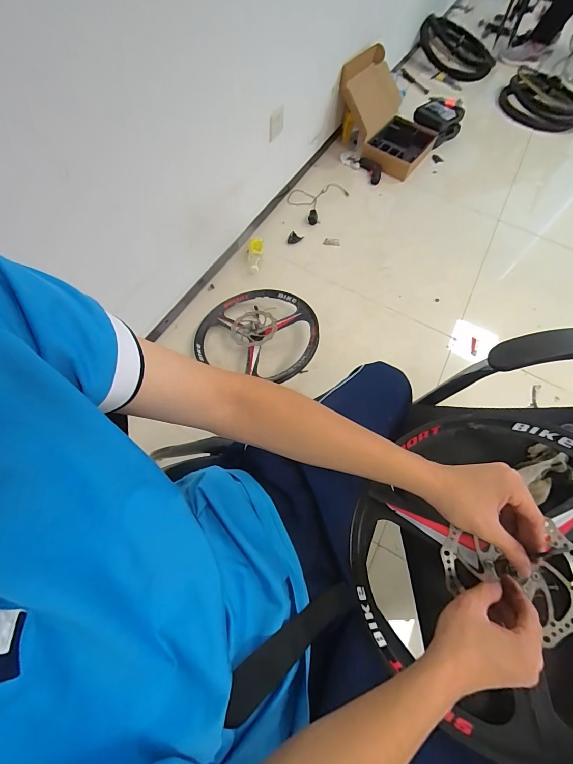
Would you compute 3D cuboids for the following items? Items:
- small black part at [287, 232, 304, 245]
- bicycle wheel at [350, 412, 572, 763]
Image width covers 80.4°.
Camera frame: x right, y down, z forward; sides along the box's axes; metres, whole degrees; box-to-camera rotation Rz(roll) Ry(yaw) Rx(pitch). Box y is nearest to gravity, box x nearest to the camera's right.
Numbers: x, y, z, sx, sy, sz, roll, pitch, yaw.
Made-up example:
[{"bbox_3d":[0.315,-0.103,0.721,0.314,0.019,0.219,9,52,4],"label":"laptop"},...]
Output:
[{"bbox_3d":[0.033,-0.626,1.485,0.065,0.015,0.073,34,68,13],"label":"small black part"},{"bbox_3d":[0.295,0.250,0.461,0.407,0.110,0.407,-4,69,19],"label":"bicycle wheel"}]

